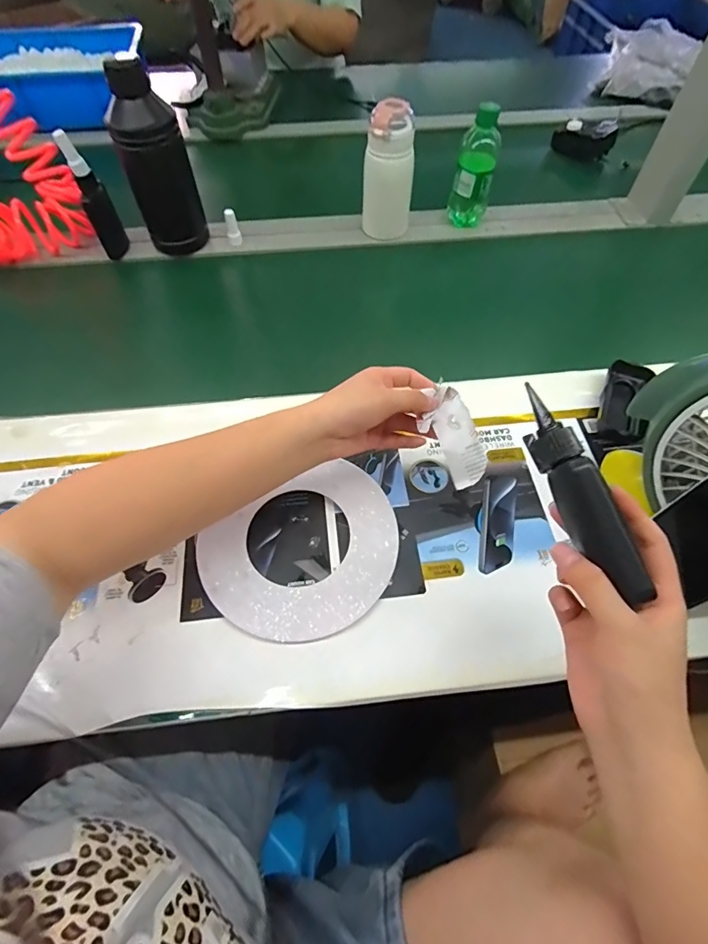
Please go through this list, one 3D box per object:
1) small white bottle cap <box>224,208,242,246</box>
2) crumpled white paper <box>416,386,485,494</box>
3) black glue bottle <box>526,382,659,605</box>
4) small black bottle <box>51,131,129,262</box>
[{"bbox_3d":[-0.186,-0.378,0.686,0.019,0.048,0.016,5,60,2],"label":"small white bottle cap"},{"bbox_3d":[0.087,-0.030,0.400,0.045,0.013,0.090,-18,87,-10],"label":"crumpled white paper"},{"bbox_3d":[0.138,0.010,0.274,0.022,0.031,0.137,-15,68,-9],"label":"black glue bottle"},{"bbox_3d":[-0.358,-0.373,0.620,0.038,0.160,0.030,-28,64,-16],"label":"small black bottle"}]

